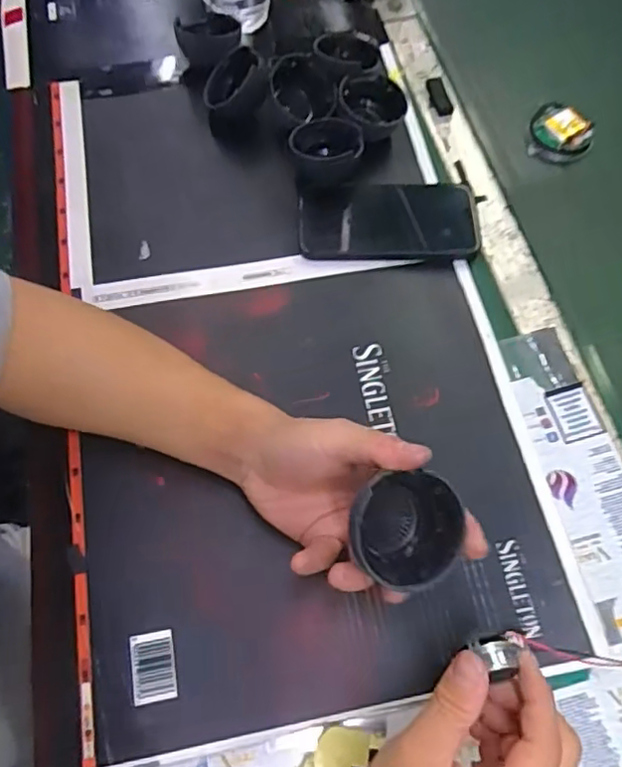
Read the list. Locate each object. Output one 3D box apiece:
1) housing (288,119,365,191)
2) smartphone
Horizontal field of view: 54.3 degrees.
[{"bbox_3d":[0.013,-0.199,0.516,0.057,0.037,0.059,0,67,-1],"label":"housing"},{"bbox_3d":[0.065,-0.137,0.505,0.146,0.015,0.074,-2,68,3],"label":"smartphone"}]

